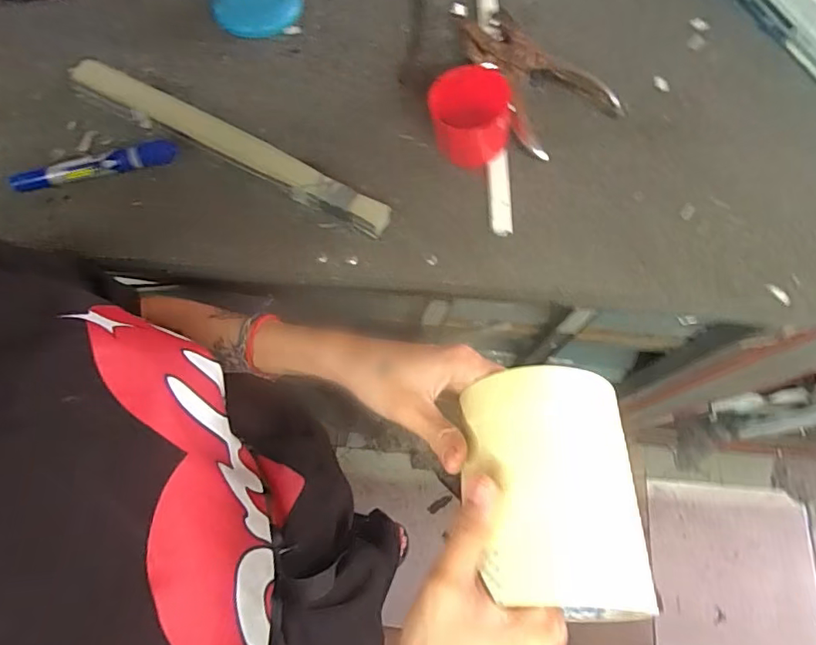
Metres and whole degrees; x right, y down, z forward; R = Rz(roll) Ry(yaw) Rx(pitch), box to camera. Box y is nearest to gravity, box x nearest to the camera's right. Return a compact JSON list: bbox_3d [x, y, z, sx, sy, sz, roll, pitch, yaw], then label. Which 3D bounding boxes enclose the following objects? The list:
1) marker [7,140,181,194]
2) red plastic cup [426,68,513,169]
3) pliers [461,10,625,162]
[{"bbox_3d":[-0.266,-0.135,0.453,0.132,0.019,0.021,-15,70,-5],"label":"marker"},{"bbox_3d":[0.054,-0.173,0.455,0.069,0.054,0.067,0,70,1],"label":"red plastic cup"},{"bbox_3d":[0.119,-0.233,0.500,0.101,0.023,0.153,-25,71,-8],"label":"pliers"}]

